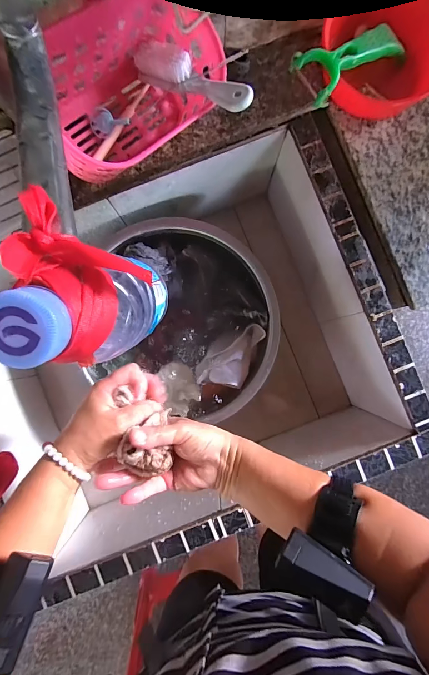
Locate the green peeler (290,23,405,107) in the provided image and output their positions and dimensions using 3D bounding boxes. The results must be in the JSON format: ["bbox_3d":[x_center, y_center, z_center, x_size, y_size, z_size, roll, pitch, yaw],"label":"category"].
[{"bbox_3d":[0.173,-0.350,0.394,0.147,0.031,0.070,-31,88,-1],"label":"green peeler"}]

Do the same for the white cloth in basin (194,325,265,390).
[{"bbox_3d":[0.037,0.042,0.534,0.136,0.031,0.068,-36,88,-1],"label":"white cloth in basin"}]

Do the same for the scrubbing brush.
[{"bbox_3d":[-0.026,-0.281,0.344,0.166,0.035,0.037,37,89,19],"label":"scrubbing brush"}]

